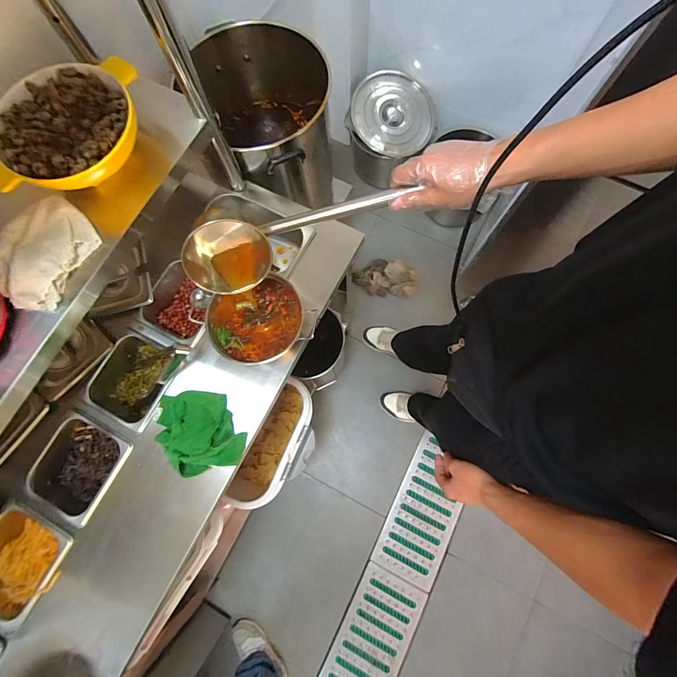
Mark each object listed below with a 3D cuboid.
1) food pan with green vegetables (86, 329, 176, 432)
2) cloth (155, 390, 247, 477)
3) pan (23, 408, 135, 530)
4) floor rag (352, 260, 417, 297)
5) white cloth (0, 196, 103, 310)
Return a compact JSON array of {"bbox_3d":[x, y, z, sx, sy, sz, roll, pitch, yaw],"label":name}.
[{"bbox_3d":[-0.434,0.087,0.739,0.160,0.087,0.176,23,78,7],"label":"food pan with green vegetables"},{"bbox_3d":[-0.269,0.174,0.656,0.157,0.047,0.160,-13,76,-2],"label":"cloth"},{"bbox_3d":[-0.519,0.253,0.691,0.173,0.075,0.176,27,78,8],"label":"pan"},{"bbox_3d":[0.203,-0.277,1.540,0.270,0.043,0.170,7,76,3],"label":"floor rag"},{"bbox_3d":[-0.462,-0.135,0.529,0.113,0.033,0.169,24,78,7],"label":"white cloth"}]

